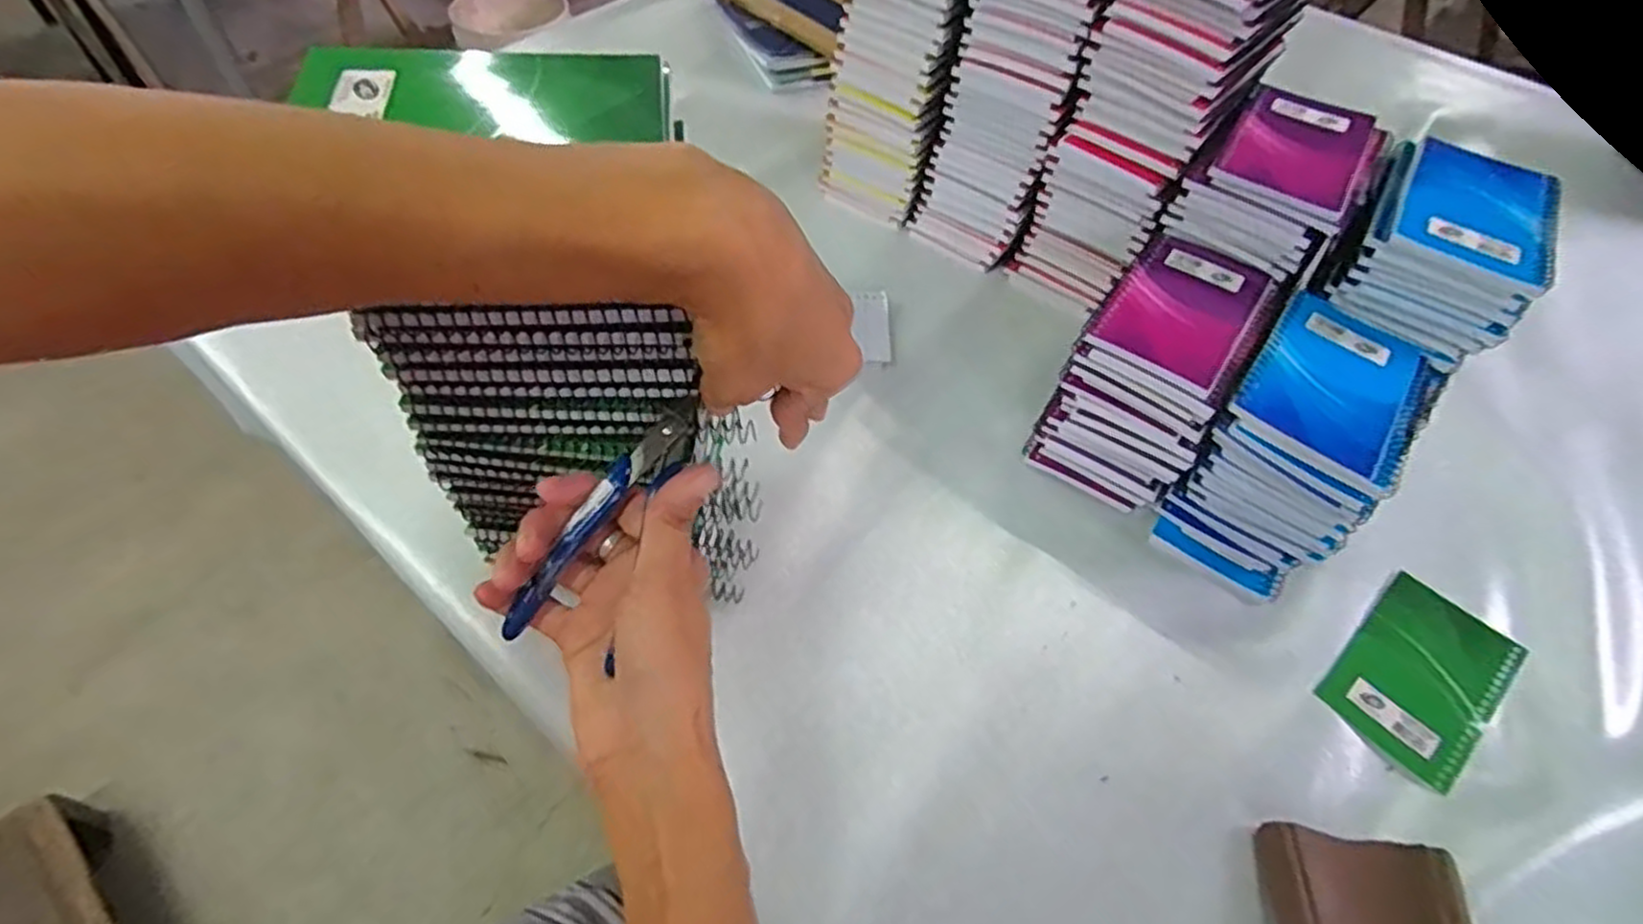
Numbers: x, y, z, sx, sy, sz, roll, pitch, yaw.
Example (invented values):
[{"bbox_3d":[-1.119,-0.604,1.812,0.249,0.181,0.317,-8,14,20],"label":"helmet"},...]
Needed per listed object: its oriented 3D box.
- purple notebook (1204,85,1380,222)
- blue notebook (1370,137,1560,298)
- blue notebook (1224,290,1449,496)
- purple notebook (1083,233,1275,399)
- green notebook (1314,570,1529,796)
[{"bbox_3d":[0.317,-0.210,0.497,0.080,0.011,0.122,32,58,17],"label":"purple notebook"},{"bbox_3d":[0.412,-0.160,0.473,0.091,0.013,0.133,32,58,18],"label":"blue notebook"},{"bbox_3d":[0.317,-0.049,0.454,0.094,0.015,0.135,35,59,20],"label":"blue notebook"},{"bbox_3d":[0.236,-0.100,0.484,0.083,0.010,0.129,33,58,18],"label":"purple notebook"},{"bbox_3d":[0.370,0.128,0.460,0.123,0.004,0.077,-35,64,-25],"label":"green notebook"}]

